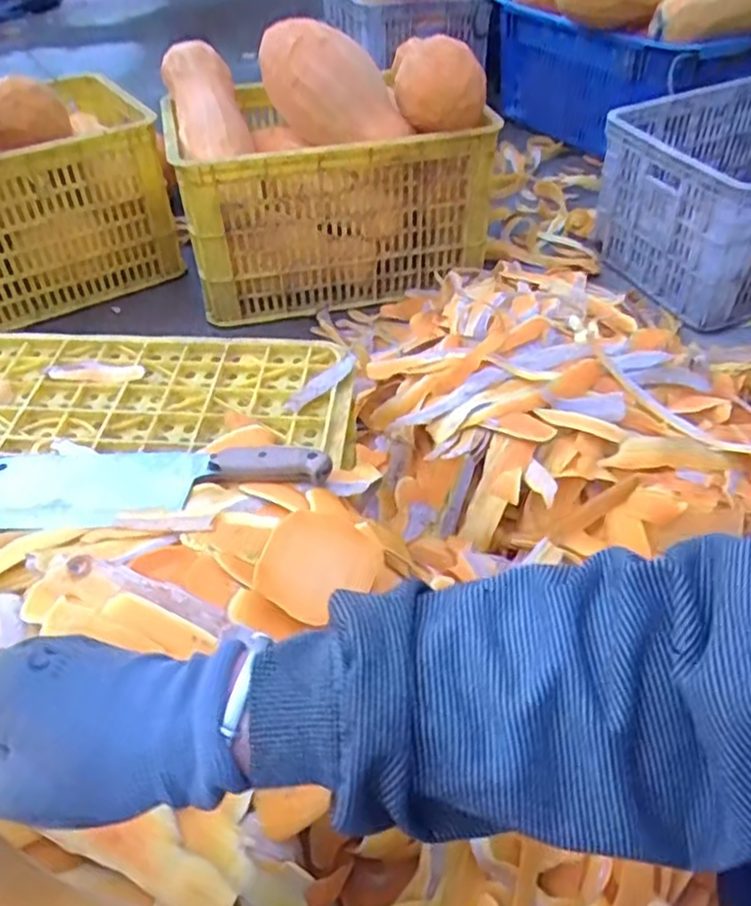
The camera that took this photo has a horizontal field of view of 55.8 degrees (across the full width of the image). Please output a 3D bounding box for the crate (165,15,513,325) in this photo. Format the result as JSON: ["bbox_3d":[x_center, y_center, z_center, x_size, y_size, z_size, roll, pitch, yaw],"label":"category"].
[{"bbox_3d":[-0.075,-0.529,1.296,0.551,0.349,0.419,-10,45,-8],"label":"crate"}]

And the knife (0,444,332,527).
[{"bbox_3d":[-0.187,0.016,0.571,0.291,0.032,0.093,1,45,2],"label":"knife"}]

